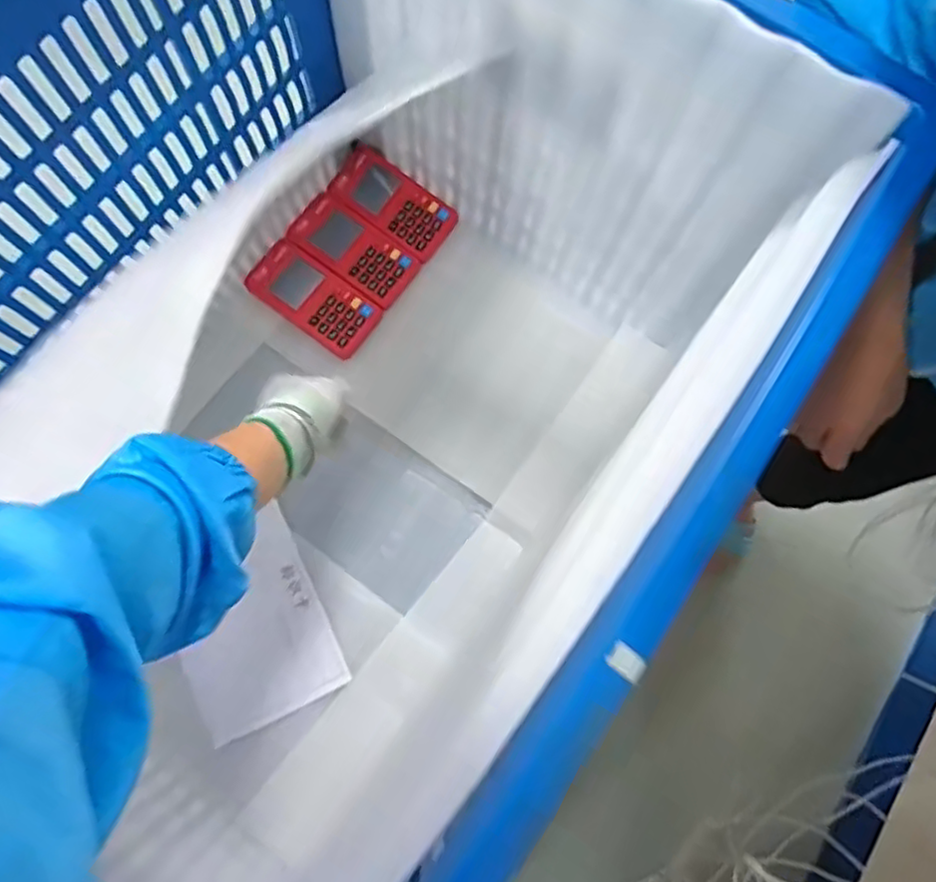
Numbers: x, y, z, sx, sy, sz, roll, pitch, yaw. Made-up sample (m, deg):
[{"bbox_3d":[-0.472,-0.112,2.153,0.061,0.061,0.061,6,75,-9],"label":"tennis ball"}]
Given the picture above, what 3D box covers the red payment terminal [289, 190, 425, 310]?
[{"bbox_3d":[-0.125,-0.207,0.732,0.133,0.022,0.068,36,79,9],"label":"red payment terminal"}]

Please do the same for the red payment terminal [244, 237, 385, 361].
[{"bbox_3d":[-0.164,-0.151,0.717,0.132,0.026,0.070,33,78,9],"label":"red payment terminal"}]

